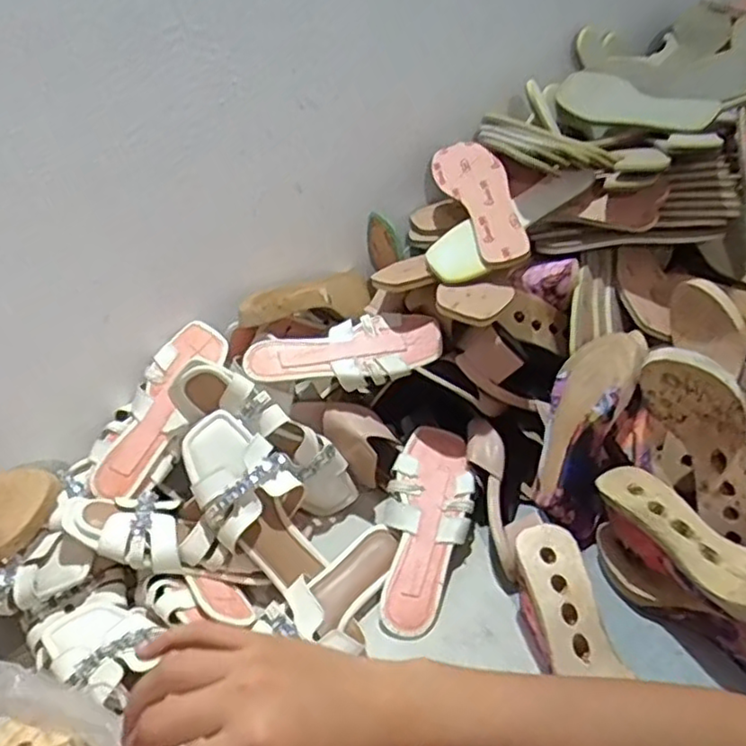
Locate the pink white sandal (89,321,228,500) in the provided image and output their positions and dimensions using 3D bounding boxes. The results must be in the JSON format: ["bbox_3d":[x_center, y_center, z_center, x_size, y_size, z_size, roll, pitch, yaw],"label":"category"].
[{"bbox_3d":[-0.256,0.040,0.796,0.084,0.034,0.232,17,70,31],"label":"pink white sandal"}]

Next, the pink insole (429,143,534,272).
[{"bbox_3d":[0.140,-0.225,0.858,0.076,0.013,0.240,-24,54,5],"label":"pink insole"}]

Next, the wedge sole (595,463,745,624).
[{"bbox_3d":[0.310,0.149,0.616,0.078,0.051,0.234,-23,37,-22],"label":"wedge sole"}]

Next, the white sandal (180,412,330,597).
[{"bbox_3d":[-0.127,0.136,0.719,0.097,0.203,0.048,-33,0,-33],"label":"white sandal"}]

